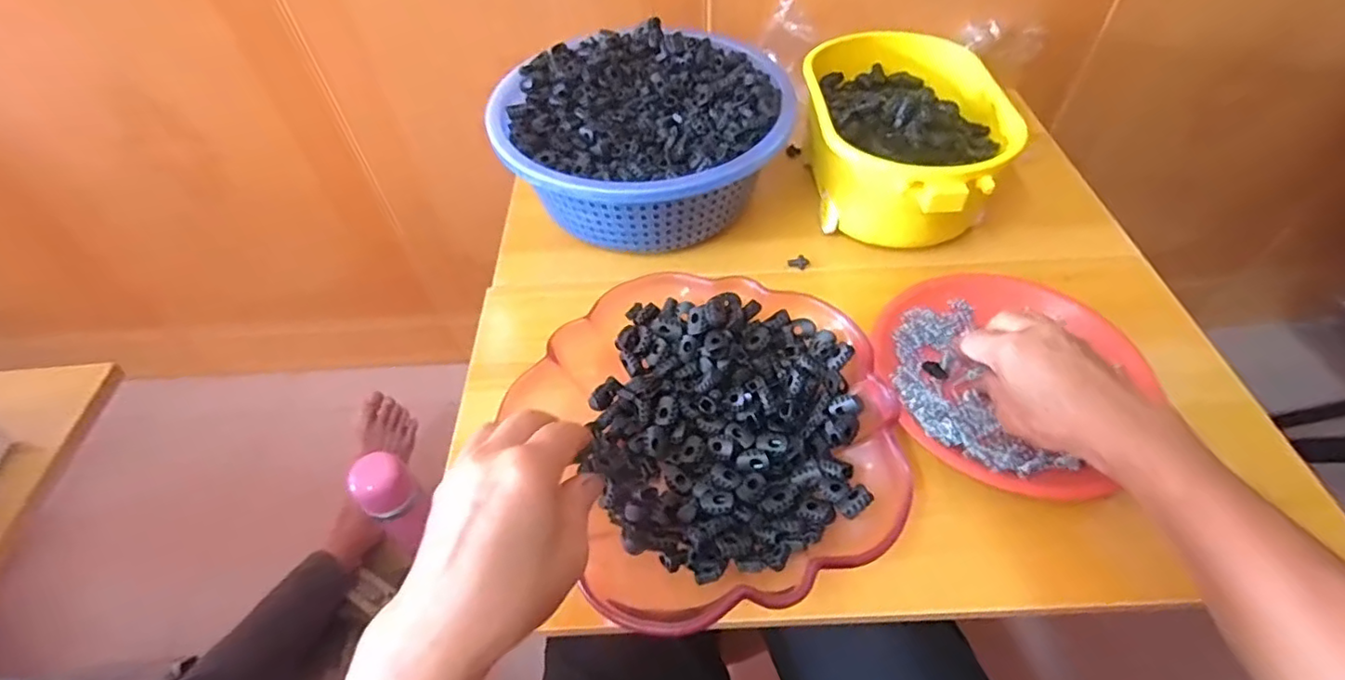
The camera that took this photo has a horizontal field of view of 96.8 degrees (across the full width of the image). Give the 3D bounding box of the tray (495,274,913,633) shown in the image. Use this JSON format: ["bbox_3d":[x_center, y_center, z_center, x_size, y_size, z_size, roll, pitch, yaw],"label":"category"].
[{"bbox_3d":[0.031,0.052,0.414,0.215,0.045,0.230,-20,53,-12],"label":"tray"}]

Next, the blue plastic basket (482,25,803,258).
[{"bbox_3d":[-0.027,-0.198,0.579,0.271,0.092,0.251,-15,52,-8],"label":"blue plastic basket"}]

